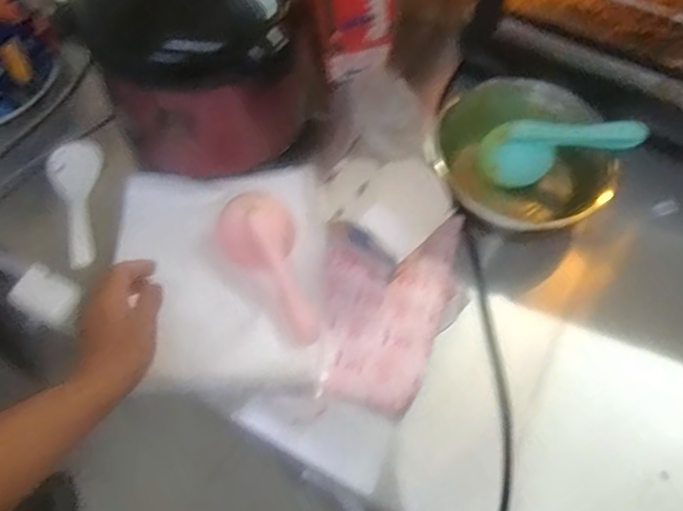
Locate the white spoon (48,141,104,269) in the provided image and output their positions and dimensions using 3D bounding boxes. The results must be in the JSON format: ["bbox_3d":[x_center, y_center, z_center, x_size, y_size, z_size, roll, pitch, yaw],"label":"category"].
[{"bbox_3d":[-0.351,-0.067,0.838,0.064,0.027,0.190,-6,61,-4],"label":"white spoon"}]

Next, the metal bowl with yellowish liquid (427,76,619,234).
[{"bbox_3d":[0.236,-0.129,0.847,0.234,0.097,0.205,32,65,15],"label":"metal bowl with yellowish liquid"}]

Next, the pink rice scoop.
[{"bbox_3d":[-0.079,0.011,0.768,0.089,0.031,0.199,-26,80,-14],"label":"pink rice scoop"}]

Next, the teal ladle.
[{"bbox_3d":[0.285,-0.149,0.841,0.203,0.056,0.083,-10,59,19],"label":"teal ladle"}]

